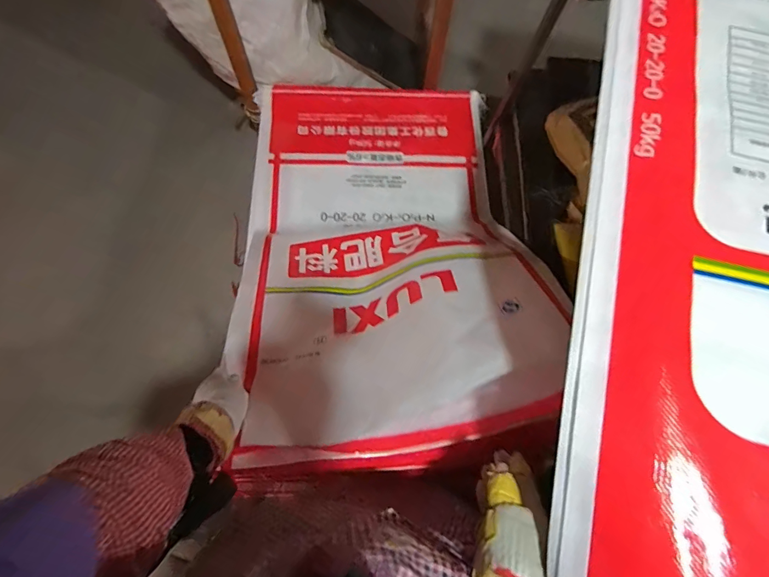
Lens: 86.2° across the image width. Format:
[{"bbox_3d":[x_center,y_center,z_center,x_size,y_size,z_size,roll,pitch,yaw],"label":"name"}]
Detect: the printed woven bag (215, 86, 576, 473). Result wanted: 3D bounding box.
[{"bbox_3d":[-0.009,-0.142,0.858,0.531,0.171,0.920,1,45,-2],"label":"printed woven bag"}]

